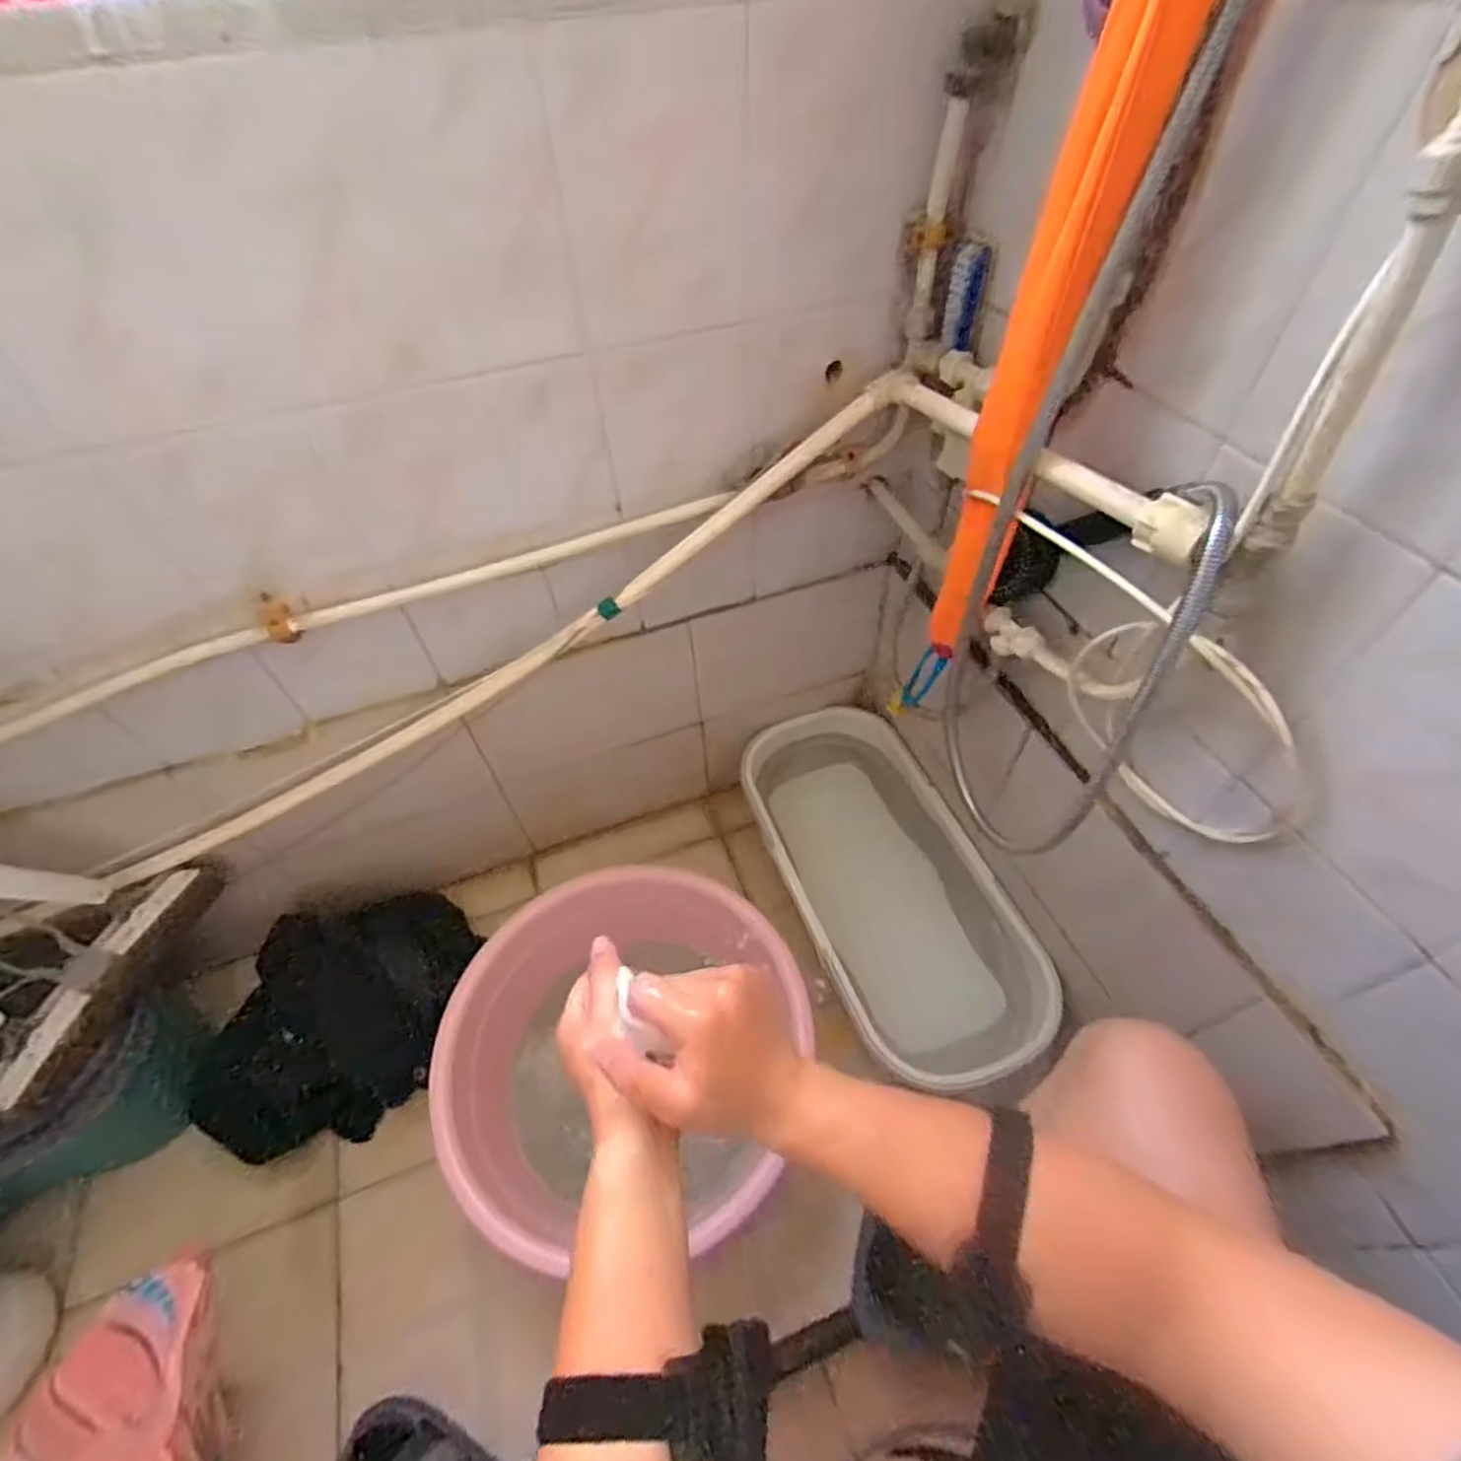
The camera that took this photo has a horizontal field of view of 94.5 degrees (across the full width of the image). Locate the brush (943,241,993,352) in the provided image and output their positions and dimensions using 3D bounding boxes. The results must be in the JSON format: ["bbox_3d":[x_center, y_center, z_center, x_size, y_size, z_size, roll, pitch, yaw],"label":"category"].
[{"bbox_3d":[0.211,-0.392,0.612,0.030,0.078,0.021,11,52,11],"label":"brush"}]

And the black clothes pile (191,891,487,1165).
[{"bbox_3d":[-0.510,0.369,0.893,0.228,0.116,0.346,15,53,15],"label":"black clothes pile"}]

